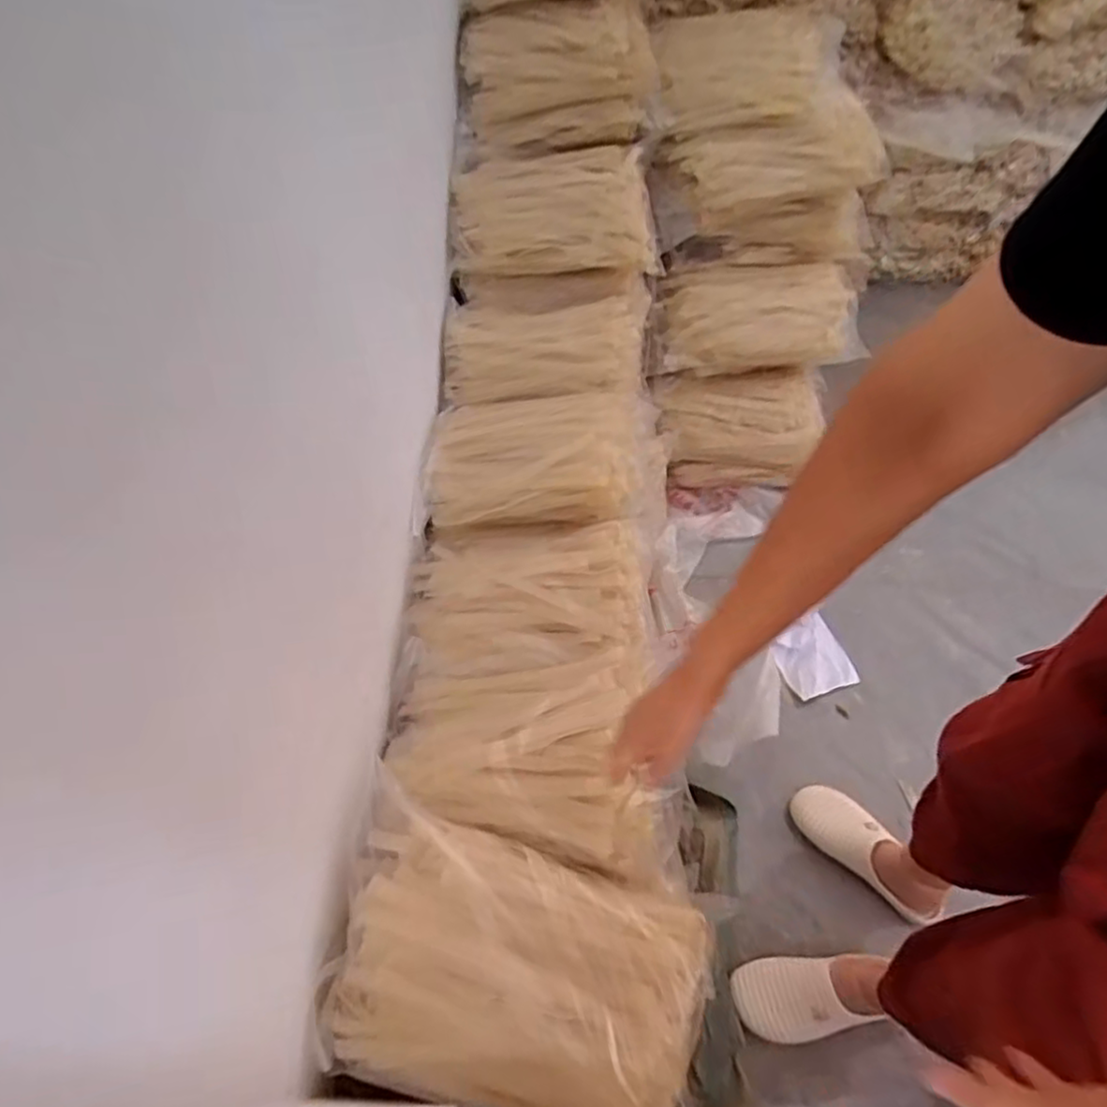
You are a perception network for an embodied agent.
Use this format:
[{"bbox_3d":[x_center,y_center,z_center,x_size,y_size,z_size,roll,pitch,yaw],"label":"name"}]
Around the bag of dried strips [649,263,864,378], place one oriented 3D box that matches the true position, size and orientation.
[{"bbox_3d":[0.396,-0.463,1.374,0.437,0.145,0.175,-7,55,-7],"label":"bag of dried strips"}]

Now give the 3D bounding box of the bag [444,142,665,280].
[{"bbox_3d":[-0.002,-0.638,1.287,0.378,0.090,0.250,0,80,11],"label":"bag"}]

